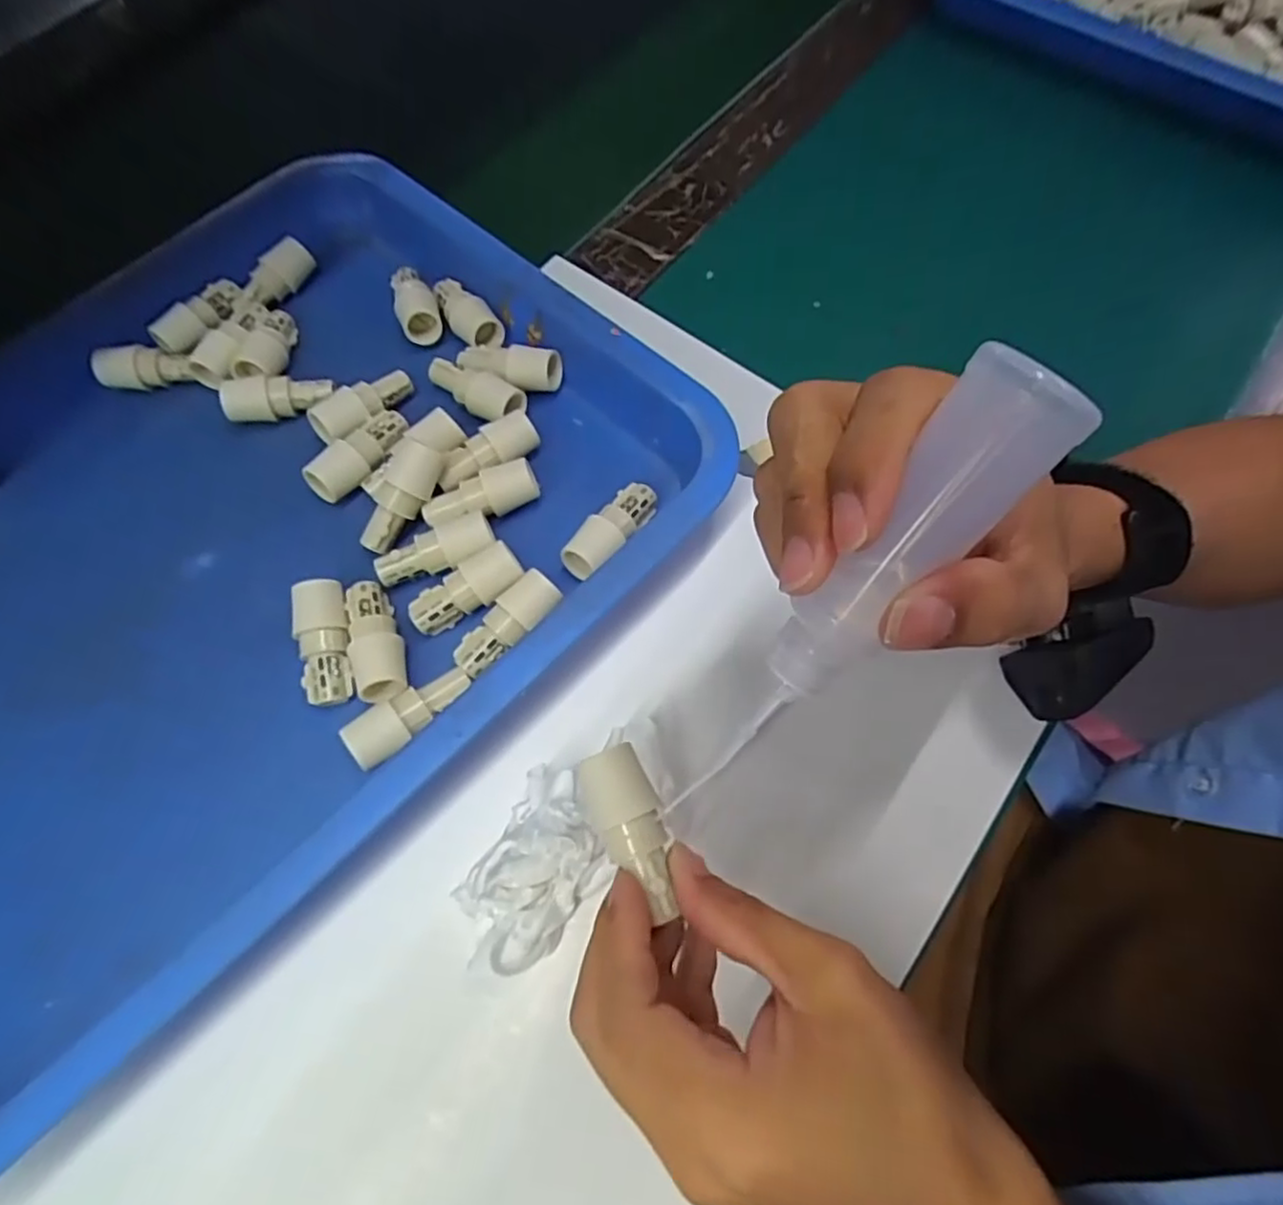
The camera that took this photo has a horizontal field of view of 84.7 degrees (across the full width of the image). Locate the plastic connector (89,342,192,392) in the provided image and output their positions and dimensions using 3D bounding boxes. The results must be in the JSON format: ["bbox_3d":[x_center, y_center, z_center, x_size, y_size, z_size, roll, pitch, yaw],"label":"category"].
[{"bbox_3d":[-0.273,-0.130,0.388,0.049,0.015,0.021,2,66,2],"label":"plastic connector"}]

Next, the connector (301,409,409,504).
[{"bbox_3d":[-0.137,-0.073,0.346,0.020,0.021,0.054,31,71,14],"label":"connector"}]

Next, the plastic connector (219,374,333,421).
[{"bbox_3d":[-0.189,-0.106,0.368,0.053,0.019,0.018,-7,66,-1],"label":"plastic connector"}]

